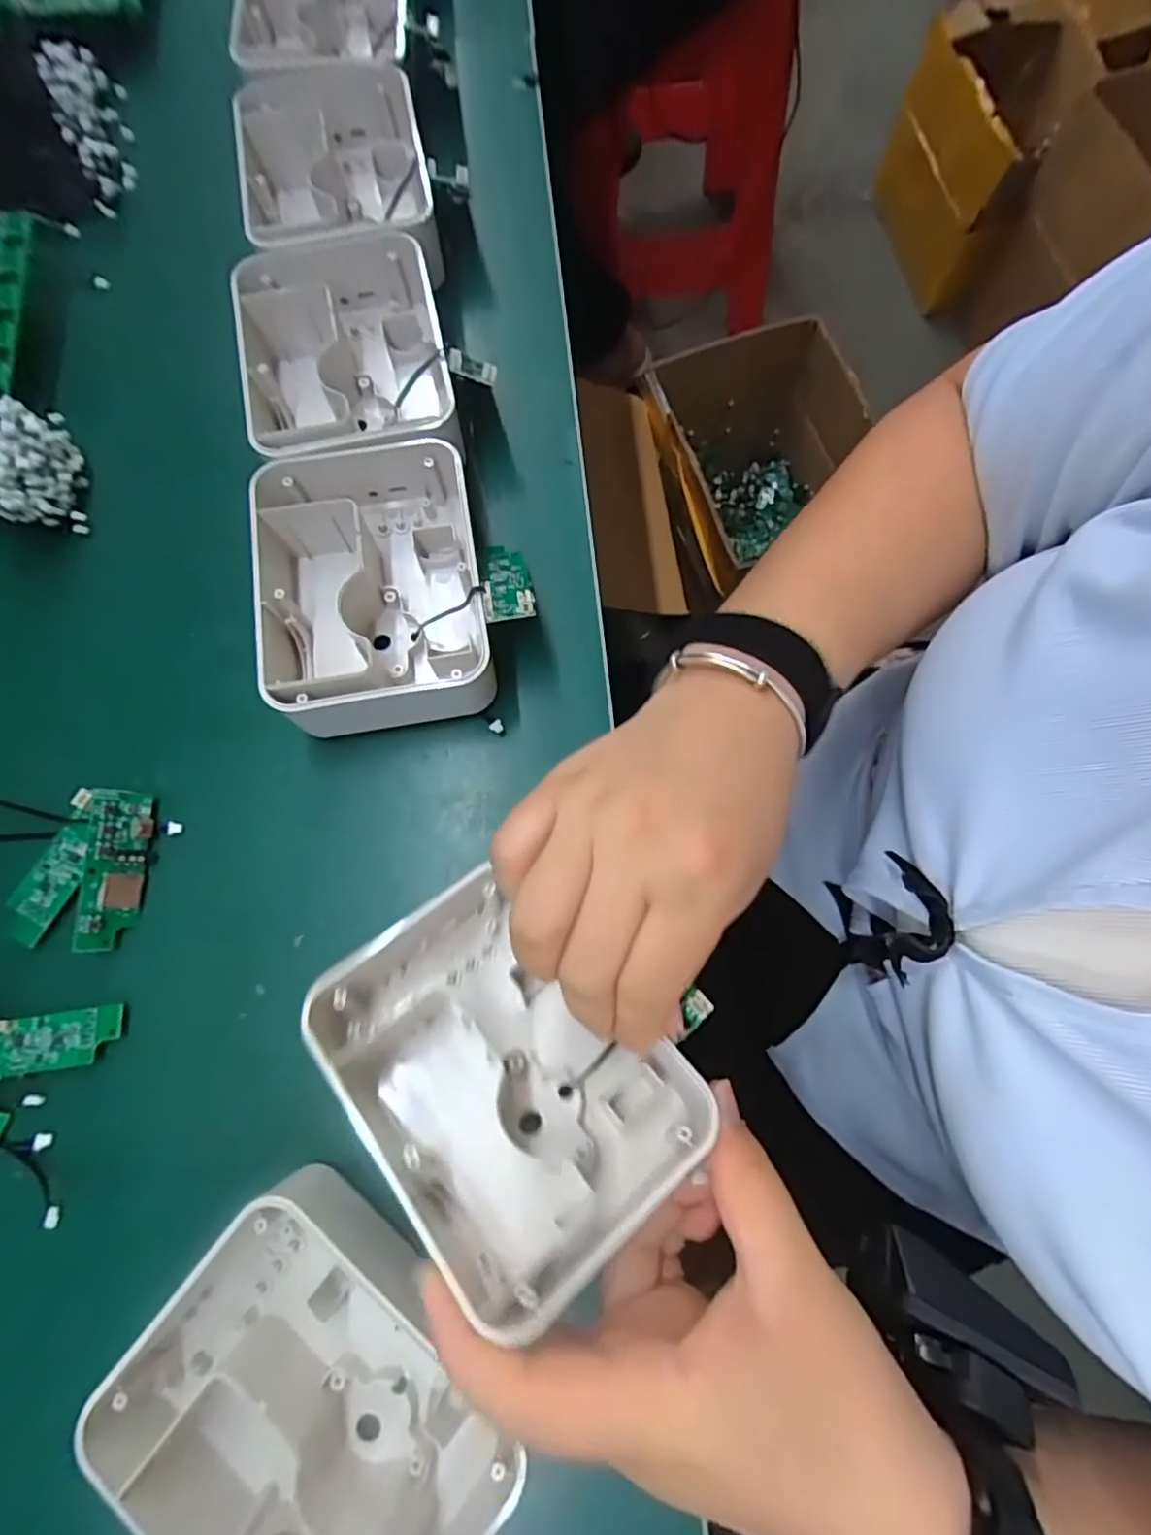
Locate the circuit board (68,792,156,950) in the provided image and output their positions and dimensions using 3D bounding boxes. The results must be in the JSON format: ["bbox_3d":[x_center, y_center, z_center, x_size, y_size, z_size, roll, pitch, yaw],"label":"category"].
[{"bbox_3d":[-0.206,0.046,0.292,0.024,0.004,0.070,8,78,-36],"label":"circuit board"}]

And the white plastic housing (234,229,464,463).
[{"bbox_3d":[-0.119,-0.210,0.345,0.105,0.047,0.136,-14,76,-2],"label":"white plastic housing"}]

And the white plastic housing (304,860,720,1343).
[{"bbox_3d":[-0.026,0.111,0.243,0.107,0.046,0.136,-37,67,-22],"label":"white plastic housing"}]

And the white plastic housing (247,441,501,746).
[{"bbox_3d":[-0.095,-0.085,0.311,0.104,0.044,0.131,-11,75,-1],"label":"white plastic housing"}]

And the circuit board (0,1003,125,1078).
[{"bbox_3d":[-0.229,0.117,0.276,0.065,0.010,0.023,-9,75,-1],"label":"circuit board"}]

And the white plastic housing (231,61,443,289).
[{"bbox_3d":[-0.137,-0.336,0.382,0.108,0.048,0.138,-12,76,-1],"label":"white plastic housing"}]

